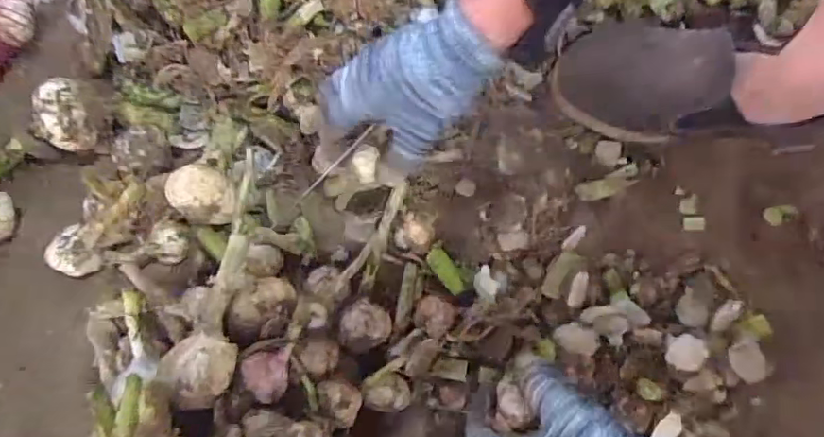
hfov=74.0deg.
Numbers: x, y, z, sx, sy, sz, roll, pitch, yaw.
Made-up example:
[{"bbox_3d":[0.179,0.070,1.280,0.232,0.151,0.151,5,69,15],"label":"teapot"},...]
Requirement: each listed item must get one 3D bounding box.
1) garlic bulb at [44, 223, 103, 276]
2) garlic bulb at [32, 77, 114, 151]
[{"bbox_3d":[-0.276,0.028,0.451,0.037,0.038,0.036,0,81,0],"label":"garlic bulb"},{"bbox_3d":[-0.280,-0.085,0.453,0.045,0.045,0.064,4,81,1],"label":"garlic bulb"}]

